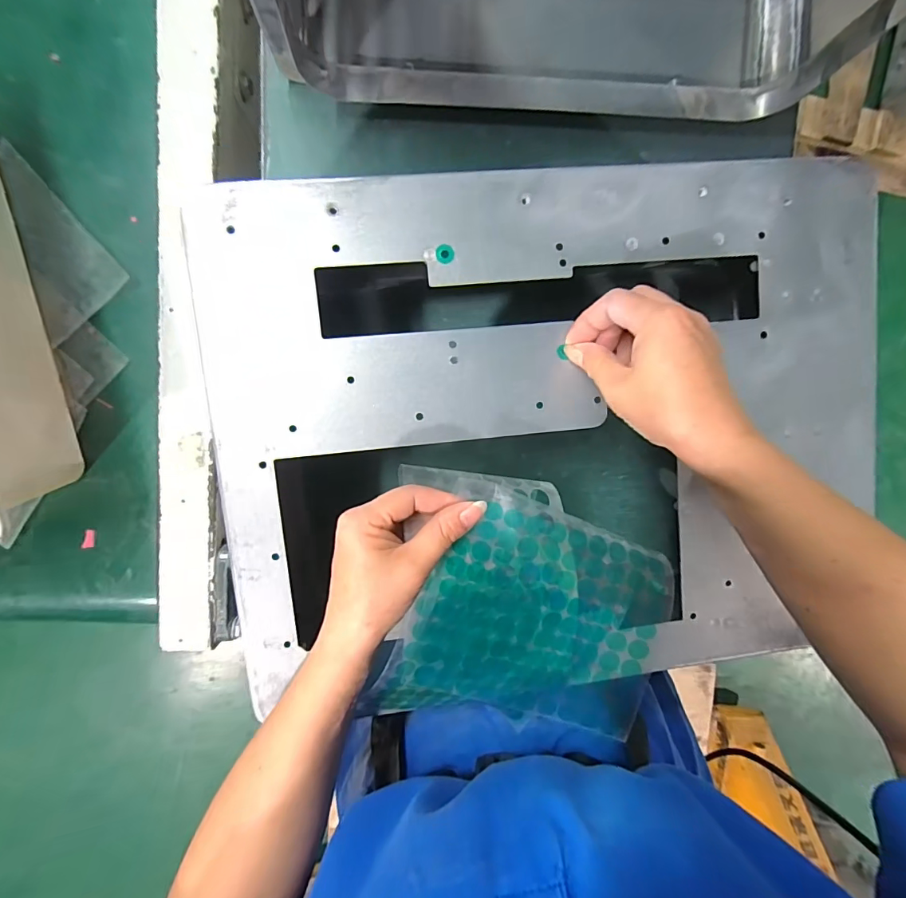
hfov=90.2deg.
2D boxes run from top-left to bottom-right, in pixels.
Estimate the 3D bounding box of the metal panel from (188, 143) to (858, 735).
[{"bbox_3d":[0.076,-0.009,0.304,0.442,0.007,0.339,-5,96,-6],"label":"metal panel"}]

